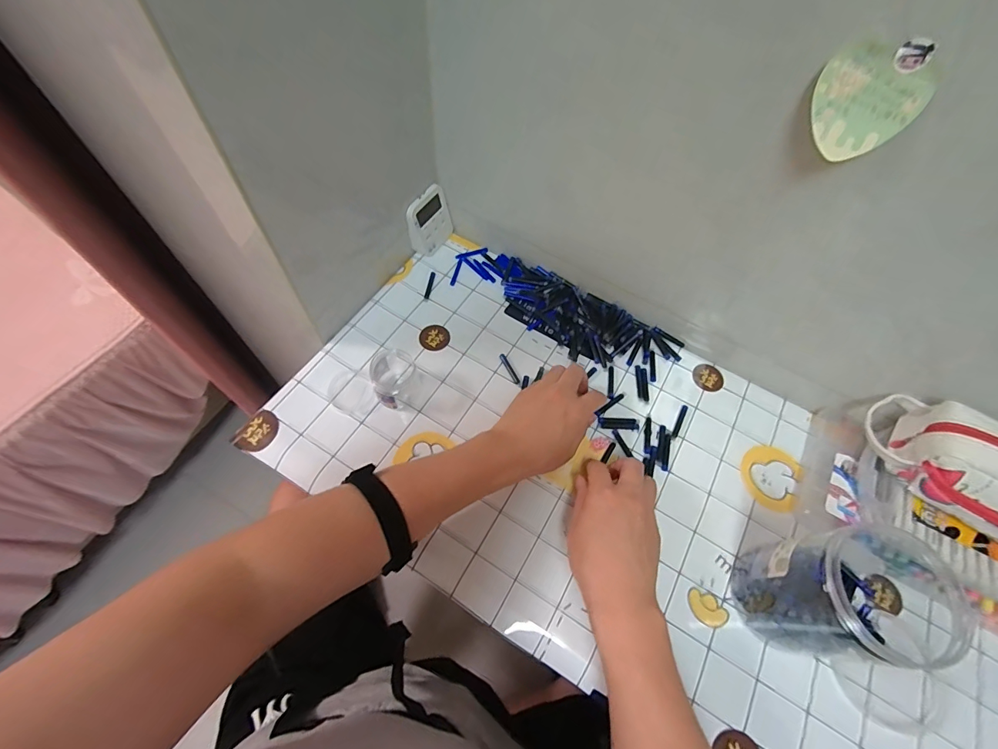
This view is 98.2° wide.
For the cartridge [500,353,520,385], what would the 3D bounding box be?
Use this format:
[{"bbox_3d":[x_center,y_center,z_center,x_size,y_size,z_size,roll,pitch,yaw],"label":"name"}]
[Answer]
[{"bbox_3d":[0.014,-0.008,0.555,0.008,0.004,0.047,-22,66,-15],"label":"cartridge"}]

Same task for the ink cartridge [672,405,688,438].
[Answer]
[{"bbox_3d":[0.225,0.057,0.536,0.007,0.004,0.048,28,64,11],"label":"ink cartridge"}]

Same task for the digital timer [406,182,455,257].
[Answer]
[{"bbox_3d":[-0.100,-0.217,0.614,0.018,0.079,0.076,22,62,28],"label":"digital timer"}]

